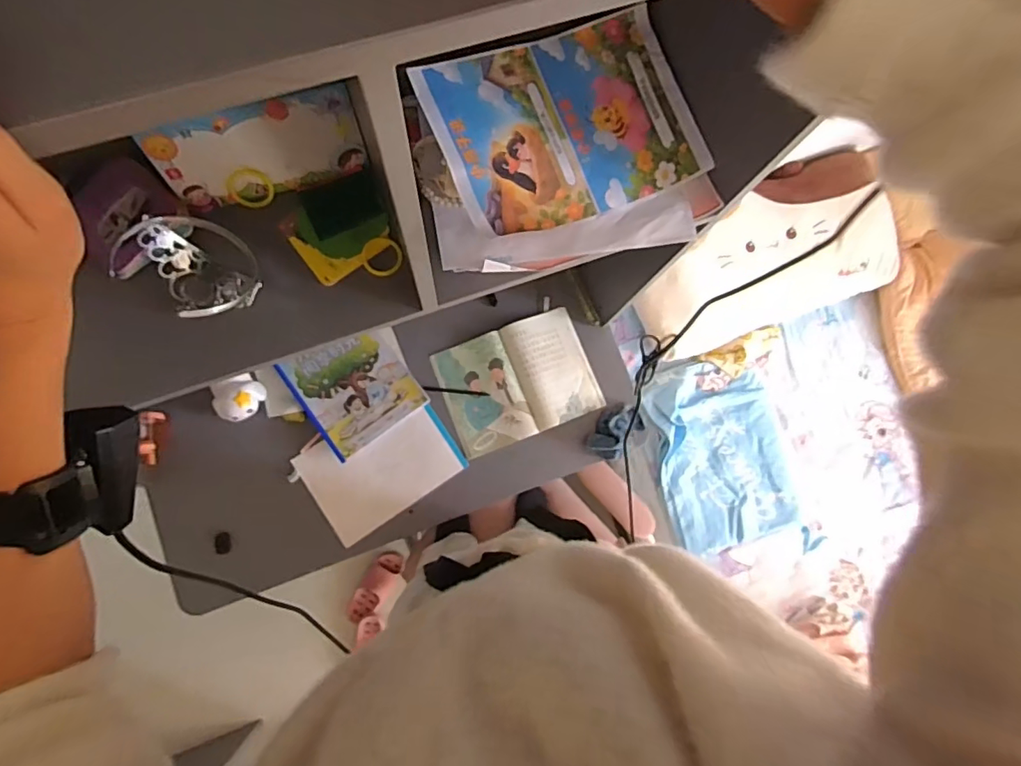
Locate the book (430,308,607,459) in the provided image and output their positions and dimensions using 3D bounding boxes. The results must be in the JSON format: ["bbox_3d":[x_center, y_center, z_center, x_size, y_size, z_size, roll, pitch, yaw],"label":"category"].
[{"bbox_3d":[0.020,-0.008,1.113,0.309,0.015,0.233,-21,84,-8],"label":"book"}]

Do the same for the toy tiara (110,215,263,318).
[{"bbox_3d":[-0.320,-0.119,0.540,0.126,0.053,0.098,30,80,0],"label":"toy tiara"}]

